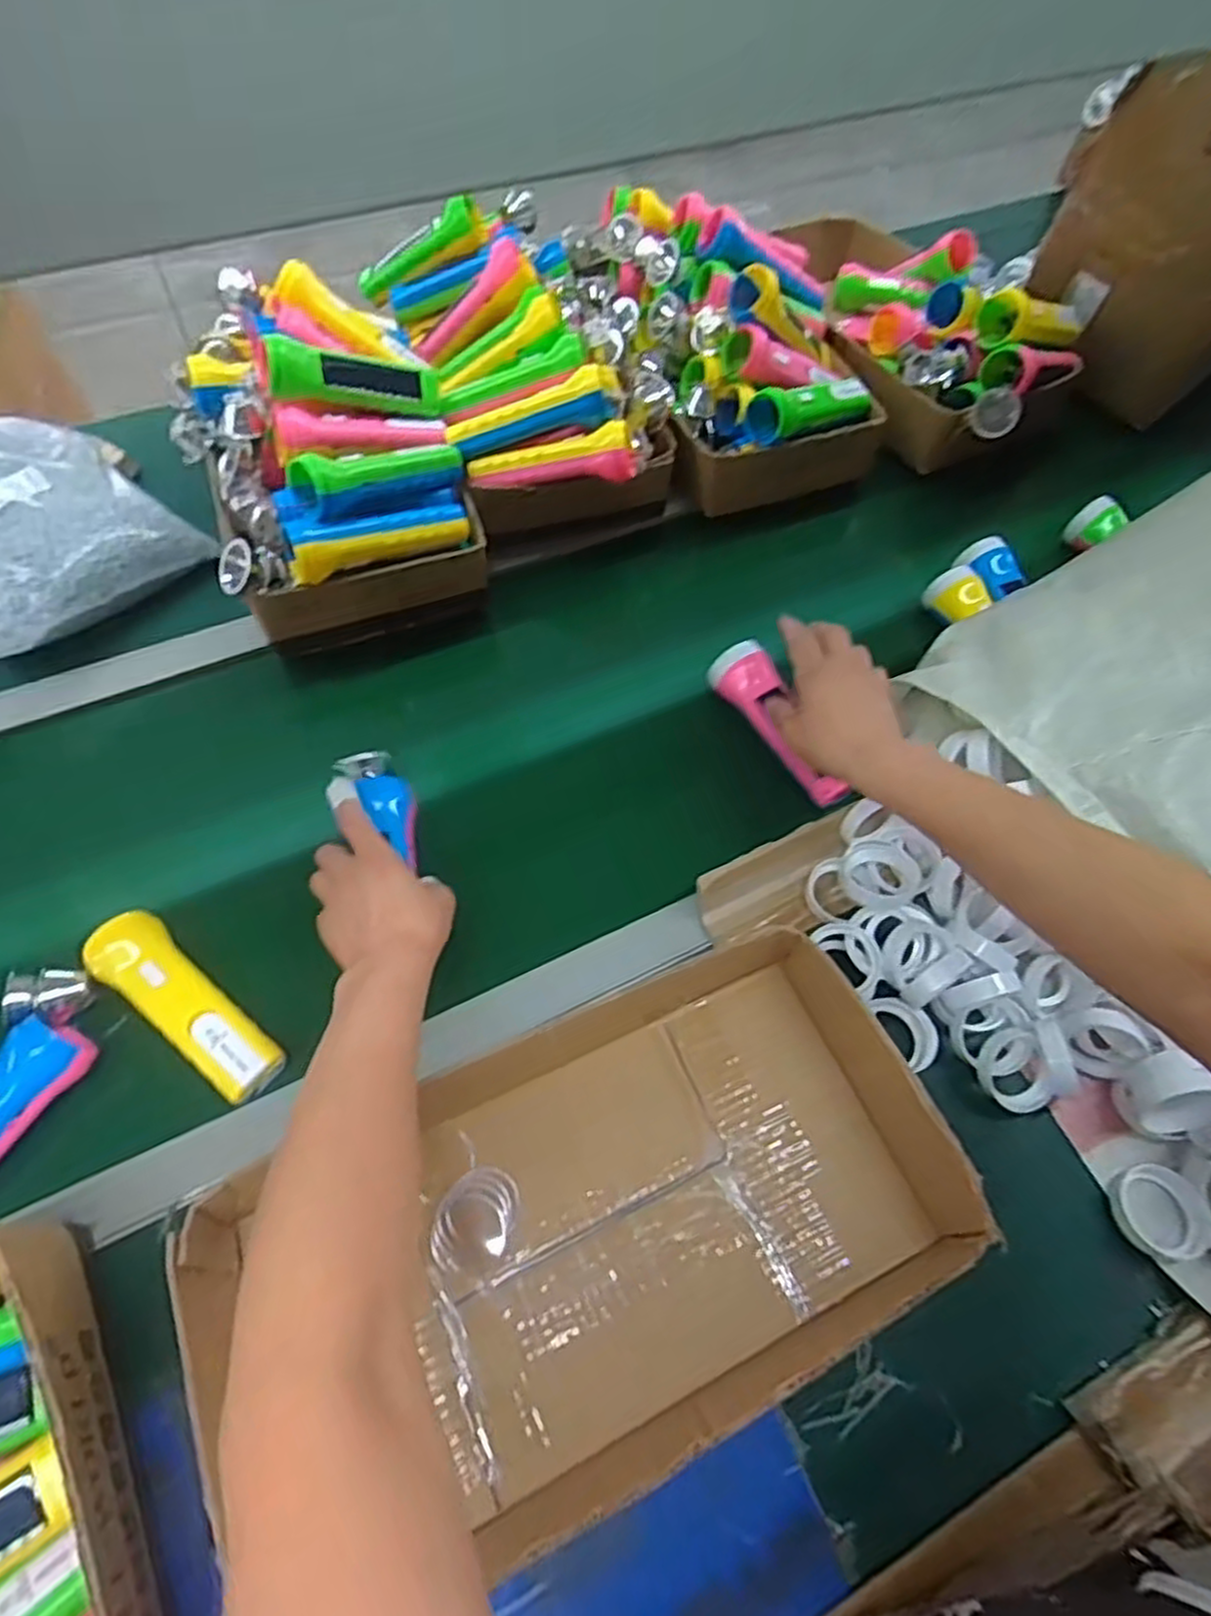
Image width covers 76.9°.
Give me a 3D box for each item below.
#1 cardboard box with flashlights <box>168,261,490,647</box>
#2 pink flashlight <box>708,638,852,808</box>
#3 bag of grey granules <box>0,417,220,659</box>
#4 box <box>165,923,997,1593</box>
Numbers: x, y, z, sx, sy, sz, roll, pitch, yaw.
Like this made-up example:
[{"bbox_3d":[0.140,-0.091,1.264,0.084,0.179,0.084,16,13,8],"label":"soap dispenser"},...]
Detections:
[{"bbox_3d":[-0.272,-0.343,0.724,0.234,0.153,0.323,-21,62,-14],"label":"cardboard box with flashlights"},{"bbox_3d":[0.148,-0.075,0.647,0.046,0.051,0.177,-21,65,-14],"label":"pink flashlight"},{"bbox_3d":[-0.562,-0.272,0.720,0.290,0.062,0.208,33,63,17],"label":"bag of grey granules"},{"bbox_3d":[0.001,0.244,0.458,0.408,0.071,0.244,-23,63,-15],"label":"box"}]

